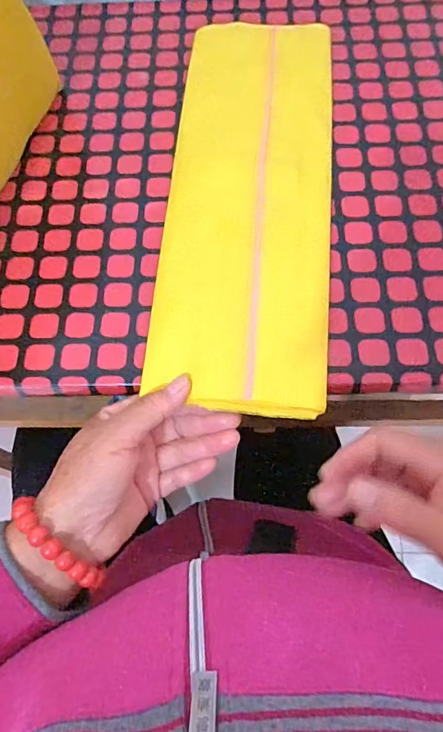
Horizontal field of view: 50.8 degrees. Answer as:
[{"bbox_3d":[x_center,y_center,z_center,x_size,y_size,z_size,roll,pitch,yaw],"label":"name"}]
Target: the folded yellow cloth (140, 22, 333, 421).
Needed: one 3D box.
[{"bbox_3d":[0.022,-0.139,0.359,0.122,0.020,0.355,3,70,4],"label":"folded yellow cloth"}]

